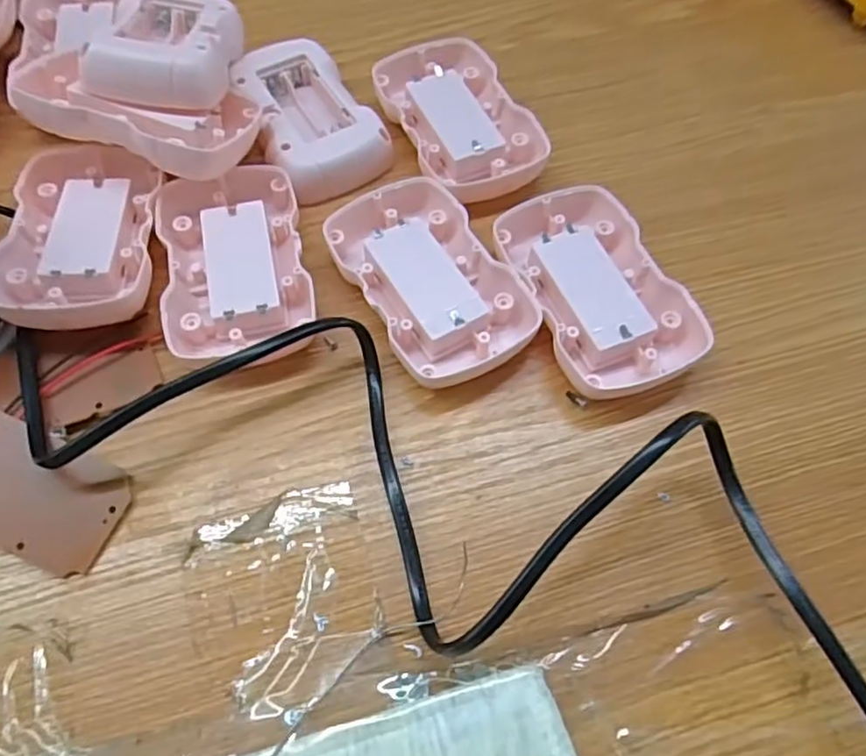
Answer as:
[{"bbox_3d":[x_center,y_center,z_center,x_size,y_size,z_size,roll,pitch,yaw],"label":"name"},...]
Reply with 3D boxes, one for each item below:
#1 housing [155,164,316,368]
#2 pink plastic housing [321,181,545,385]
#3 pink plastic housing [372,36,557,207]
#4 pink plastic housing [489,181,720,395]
[{"bbox_3d":[-0.077,-0.046,0.259,0.053,0.015,0.083,-11,64,-8],"label":"housing"},{"bbox_3d":[-0.001,-0.039,0.257,0.057,0.015,0.086,-29,67,-16],"label":"pink plastic housing"},{"bbox_3d":[0.011,-0.116,0.297,0.053,0.015,0.089,-22,66,-13],"label":"pink plastic housing"},{"bbox_3d":[0.063,-0.035,0.255,0.052,0.017,0.086,-23,66,-13],"label":"pink plastic housing"}]

